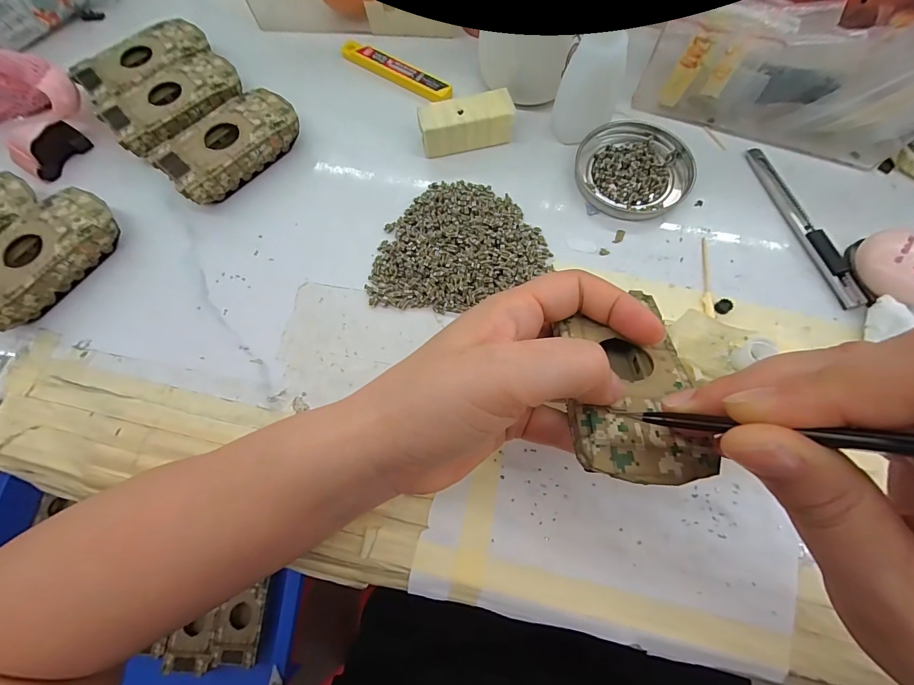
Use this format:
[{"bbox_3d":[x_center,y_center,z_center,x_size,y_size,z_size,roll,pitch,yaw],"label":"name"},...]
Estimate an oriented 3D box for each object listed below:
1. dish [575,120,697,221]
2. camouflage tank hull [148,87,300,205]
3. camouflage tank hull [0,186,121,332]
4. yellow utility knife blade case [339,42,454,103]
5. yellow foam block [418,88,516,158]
[{"bbox_3d":[0.126,-0.123,0.274,0.080,0.010,0.076,-1,72,2],"label":"dish"},{"bbox_3d":[-0.160,-0.141,0.280,0.049,0.029,0.095,42,78,14],"label":"camouflage tank hull"},{"bbox_3d":[-0.268,-0.057,0.253,0.049,0.027,0.094,34,76,12],"label":"camouflage tank hull"},{"bbox_3d":[-0.049,-0.216,0.308,0.103,0.004,0.020,33,76,12],"label":"yellow utility knife blade case"},{"bbox_3d":[0.006,-0.156,0.280,0.064,0.025,0.031,-13,72,-2],"label":"yellow foam block"}]

